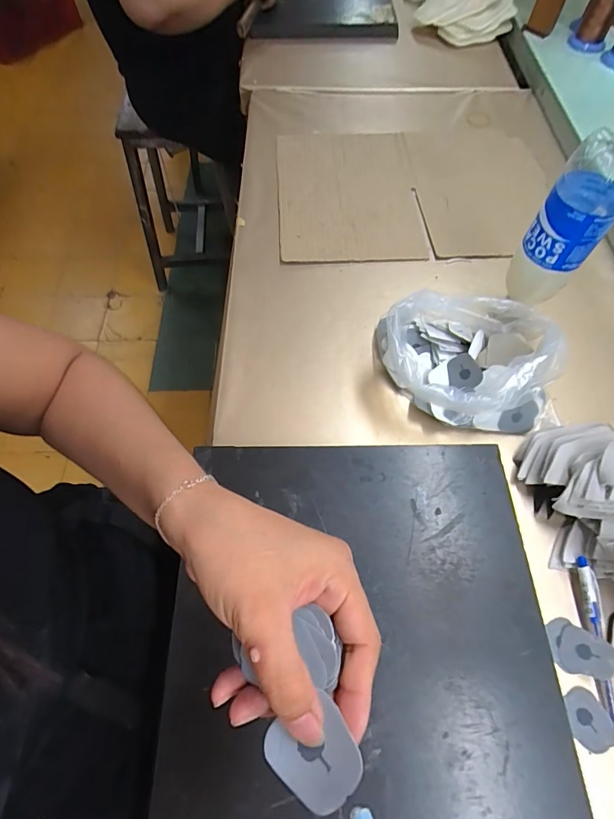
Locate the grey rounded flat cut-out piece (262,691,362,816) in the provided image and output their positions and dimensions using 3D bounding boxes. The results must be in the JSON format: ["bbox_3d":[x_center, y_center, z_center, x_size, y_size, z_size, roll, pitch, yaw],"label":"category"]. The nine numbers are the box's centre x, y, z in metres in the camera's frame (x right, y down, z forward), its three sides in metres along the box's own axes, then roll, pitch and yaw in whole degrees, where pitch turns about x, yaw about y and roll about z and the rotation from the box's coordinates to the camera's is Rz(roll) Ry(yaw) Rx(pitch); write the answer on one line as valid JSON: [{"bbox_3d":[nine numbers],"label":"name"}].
[{"bbox_3d":[0.004,0.146,0.173,0.034,0.004,0.036,-33,66,-14],"label":"grey rounded flat cut-out piece"}]

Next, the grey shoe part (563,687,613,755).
[{"bbox_3d":[0.223,0.244,0.323,0.030,0.006,0.040,-5,62,0],"label":"grey shoe part"}]

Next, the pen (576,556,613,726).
[{"bbox_3d":[0.246,0.196,0.343,0.013,0.010,0.135,2,62,3],"label":"pen"}]

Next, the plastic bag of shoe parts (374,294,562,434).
[{"bbox_3d":[0.168,-0.049,0.434,0.174,0.079,0.126,7,63,6],"label":"plastic bag of shoe parts"}]

